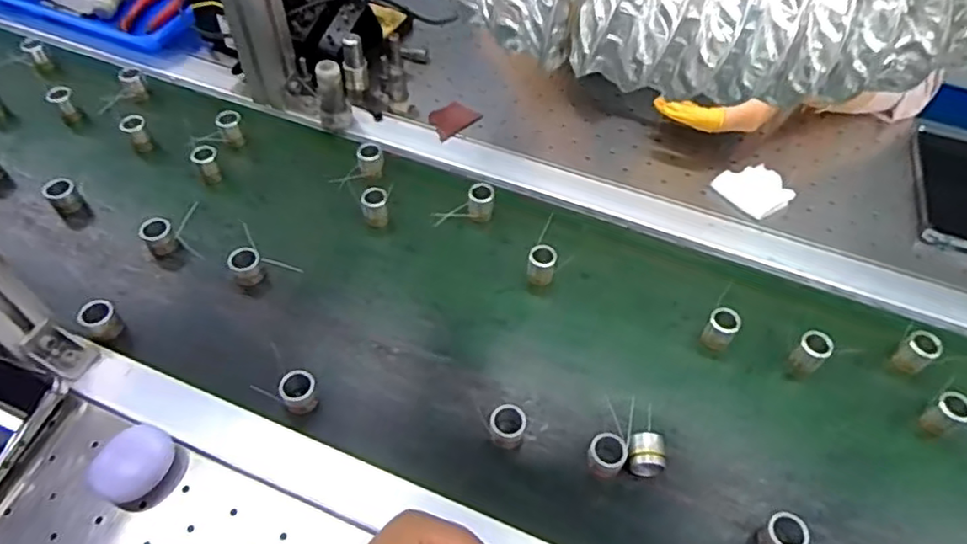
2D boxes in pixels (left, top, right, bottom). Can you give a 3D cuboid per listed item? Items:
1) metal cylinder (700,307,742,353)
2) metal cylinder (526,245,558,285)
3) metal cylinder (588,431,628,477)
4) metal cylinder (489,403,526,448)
[{"bbox_3d":[0.190,0.047,0.511,0.023,0.032,0.022,25,56,15],"label":"metal cylinder"},{"bbox_3d":[0.050,-0.004,0.546,0.022,0.036,0.020,9,53,4],"label":"metal cylinder"},{"bbox_3d":[0.087,0.129,0.450,0.024,0.019,0.025,1,53,-2],"label":"metal cylinder"},{"bbox_3d":[0.017,0.113,0.464,0.025,0.029,0.023,1,53,-2],"label":"metal cylinder"}]

